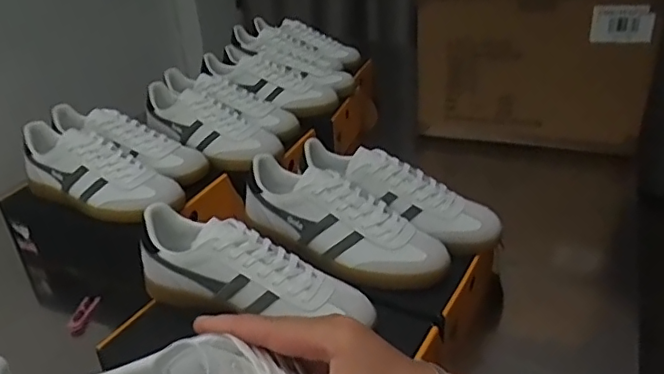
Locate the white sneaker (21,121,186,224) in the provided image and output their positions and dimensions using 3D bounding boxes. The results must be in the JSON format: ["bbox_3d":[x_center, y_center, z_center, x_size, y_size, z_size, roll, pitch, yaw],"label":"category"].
[{"bbox_3d":[-0.366,-0.015,0.877,0.284,0.098,0.088,21,37,14],"label":"white sneaker"}]

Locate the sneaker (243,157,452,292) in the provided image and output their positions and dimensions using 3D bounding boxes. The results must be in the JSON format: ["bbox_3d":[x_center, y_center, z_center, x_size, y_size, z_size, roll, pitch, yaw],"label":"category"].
[{"bbox_3d":[0.011,0.042,0.705,0.268,0.087,0.092,17,36,31],"label":"sneaker"}]

